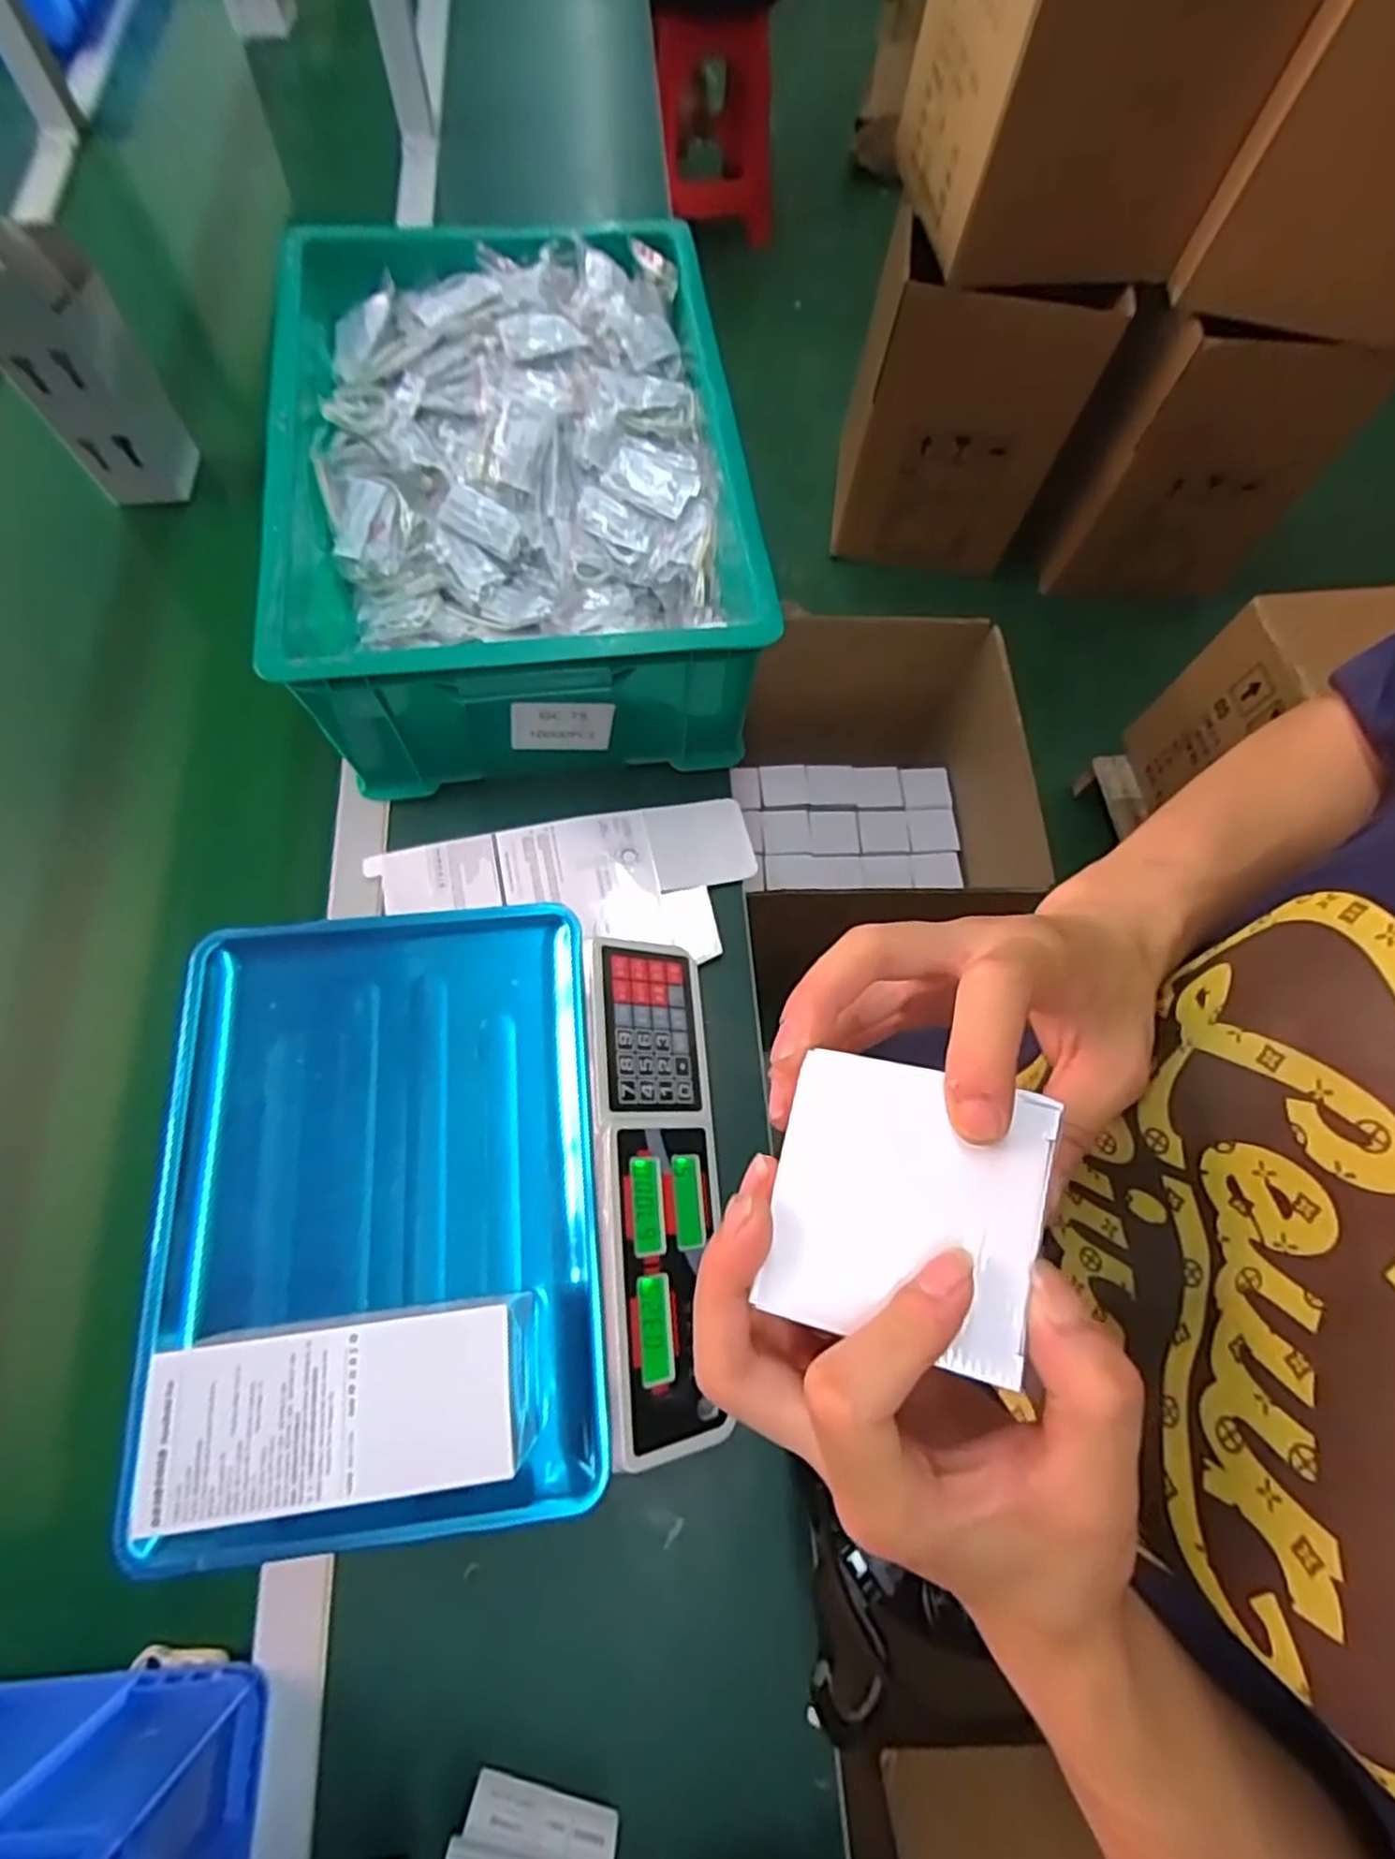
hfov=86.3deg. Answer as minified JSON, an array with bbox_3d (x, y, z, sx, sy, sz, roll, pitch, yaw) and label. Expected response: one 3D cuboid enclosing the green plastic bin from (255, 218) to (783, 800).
[{"bbox_3d":[-0.150,-0.369,0.641,0.339,0.162,0.463,-7,70,-5],"label":"green plastic bin"}]

